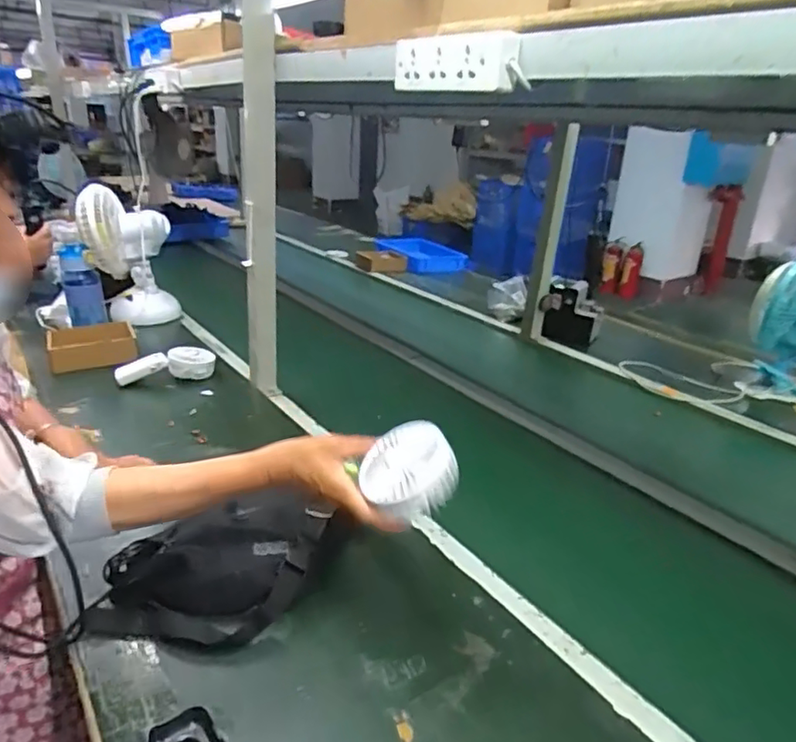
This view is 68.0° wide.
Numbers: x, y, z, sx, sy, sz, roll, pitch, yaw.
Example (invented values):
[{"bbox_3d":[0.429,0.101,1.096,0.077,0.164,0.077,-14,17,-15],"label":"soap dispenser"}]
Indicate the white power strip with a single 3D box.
[{"bbox_3d":[0.053,-0.325,0.626,0.024,0.051,0.186,-14,28,-35],"label":"white power strip"}]

